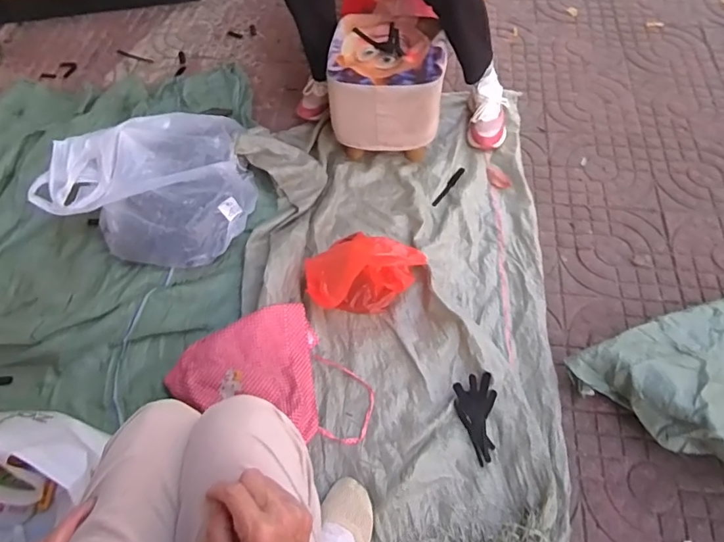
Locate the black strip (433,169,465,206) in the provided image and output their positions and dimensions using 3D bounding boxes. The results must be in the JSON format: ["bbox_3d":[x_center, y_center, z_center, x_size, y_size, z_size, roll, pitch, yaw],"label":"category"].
[{"bbox_3d":[0.214,-0.207,1.215,0.017,0.011,0.128,32,67,19],"label":"black strip"}]

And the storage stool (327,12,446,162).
[{"bbox_3d":[0.063,-0.426,1.199,0.249,0.241,0.256,6,60,9],"label":"storage stool"}]

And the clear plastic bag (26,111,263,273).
[{"bbox_3d":[-0.484,-0.180,1.114,0.440,0.174,0.320,-8,61,-1],"label":"clear plastic bag"}]

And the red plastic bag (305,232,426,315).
[{"bbox_3d":[0.000,-0.004,0.994,0.221,0.164,0.125,-10,61,-3],"label":"red plastic bag"}]

